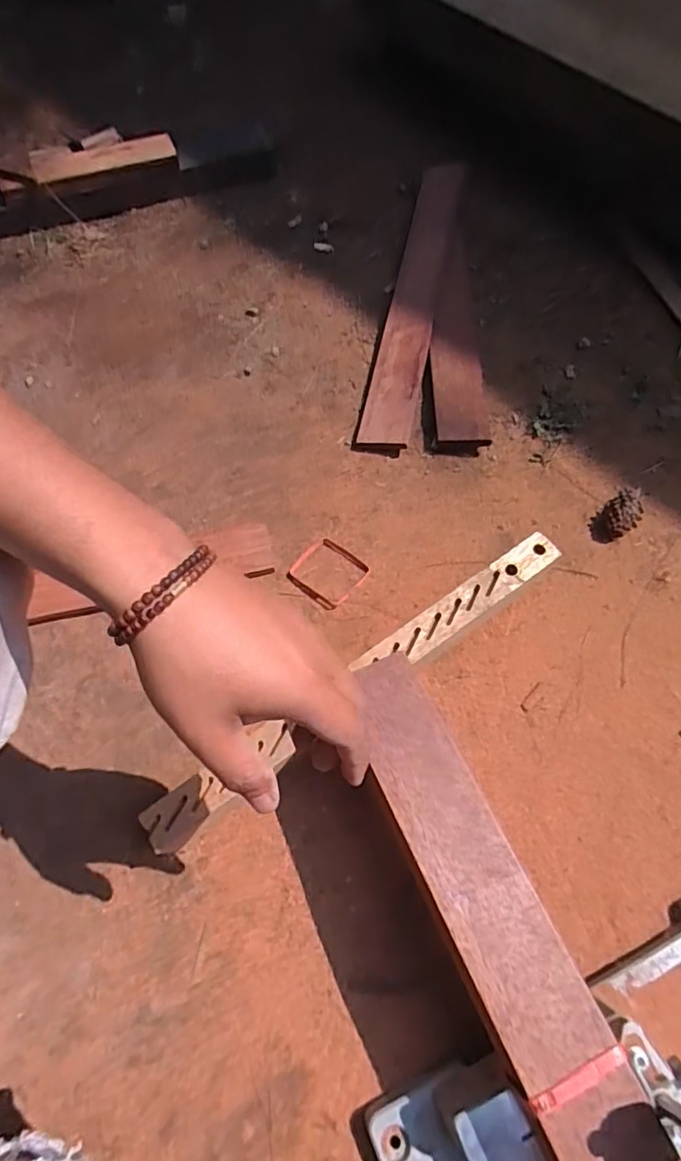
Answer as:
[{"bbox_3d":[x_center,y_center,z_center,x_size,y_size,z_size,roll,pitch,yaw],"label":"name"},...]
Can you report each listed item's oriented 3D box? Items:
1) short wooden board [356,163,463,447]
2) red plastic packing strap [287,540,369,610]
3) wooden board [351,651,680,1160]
[{"bbox_3d":[0.103,-0.400,0.820,0.070,0.026,0.523,10,70,8],"label":"short wooden board"},{"bbox_3d":[-0.013,-0.010,0.645,0.074,0.007,0.070,38,71,16],"label":"red plastic packing strap"},{"bbox_3d":[0.115,0.254,0.371,0.069,0.013,0.446,-21,65,-9],"label":"wooden board"}]

